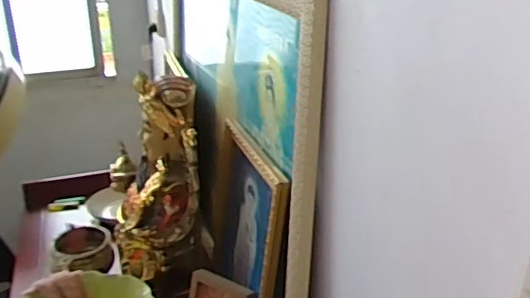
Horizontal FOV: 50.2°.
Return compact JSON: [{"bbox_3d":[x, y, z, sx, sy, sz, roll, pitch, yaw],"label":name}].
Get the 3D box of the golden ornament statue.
[{"bbox_3d":[-0.214,0.049,1.107,0.169,0.341,0.194,-7,23,-15],"label":"golden ornament statue"}]

